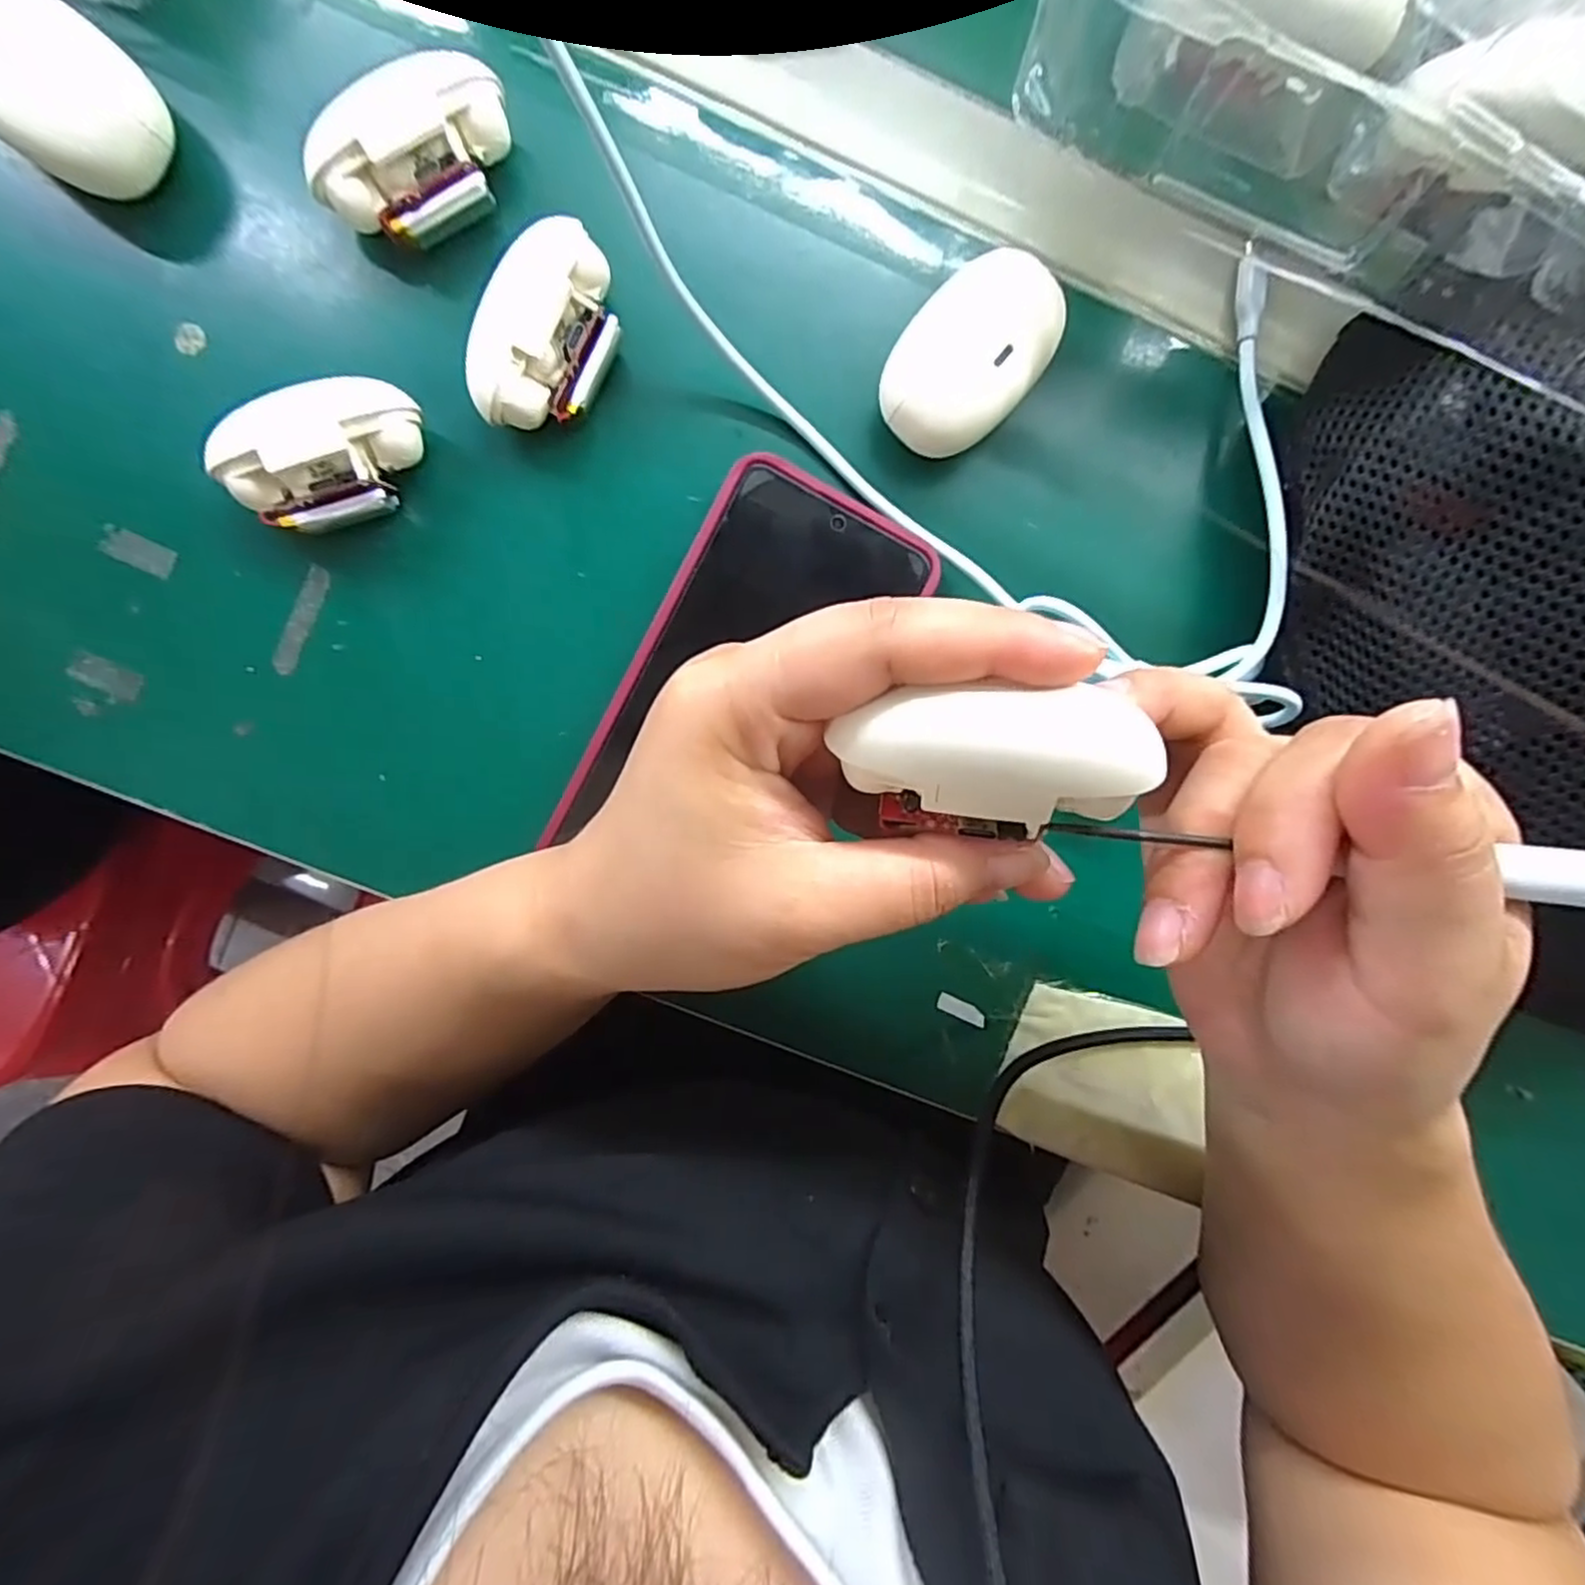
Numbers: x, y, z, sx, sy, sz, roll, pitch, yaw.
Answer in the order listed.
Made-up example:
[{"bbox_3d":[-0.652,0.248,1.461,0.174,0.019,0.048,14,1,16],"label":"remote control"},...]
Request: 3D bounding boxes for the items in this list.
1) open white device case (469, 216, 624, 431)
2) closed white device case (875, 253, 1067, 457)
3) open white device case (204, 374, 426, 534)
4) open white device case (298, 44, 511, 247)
[{"bbox_3d":[-0.079,-0.149,0.232,0.036,0.028,0.064,27,93,-4],"label":"open white device case"},{"bbox_3d":[0.059,-0.146,0.239,0.042,0.027,0.066,40,92,-4],"label":"closed white device case"},{"bbox_3d":[-0.151,-0.109,0.230,0.061,0.030,0.036,-25,95,0],"label":"open white device case"},{"bbox_3d":[-0.117,-0.199,0.223,0.064,0.035,0.031,-30,95,1],"label":"open white device case"}]

